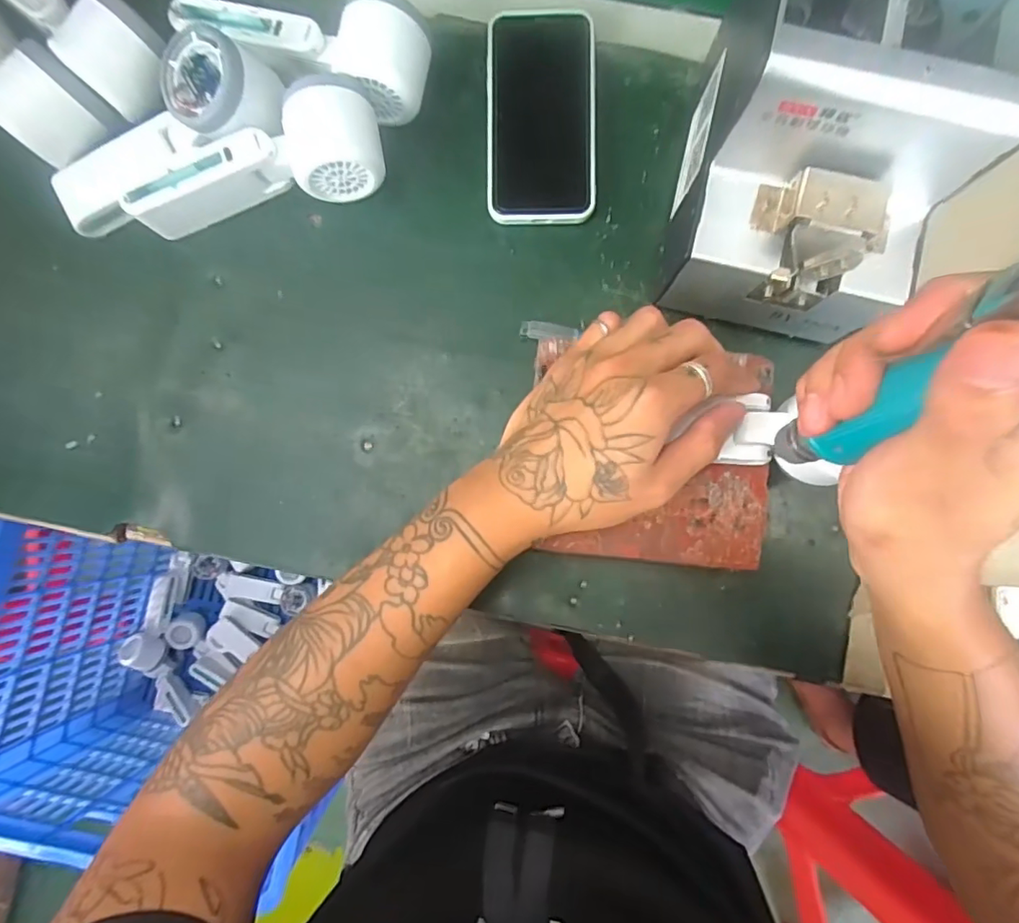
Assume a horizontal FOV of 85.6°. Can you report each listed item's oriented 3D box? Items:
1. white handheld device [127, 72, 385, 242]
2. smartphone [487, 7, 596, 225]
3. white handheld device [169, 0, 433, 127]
[{"bbox_3d":[-0.165,-0.196,0.363,0.161,0.051,0.056,-10,86,-1],"label":"white handheld device"},{"bbox_3d":[0.022,-0.238,0.379,0.073,0.006,0.146,0,91,2],"label":"smartphone"},{"bbox_3d":[-0.136,-0.275,0.363,0.168,0.049,0.064,15,86,1],"label":"white handheld device"}]

